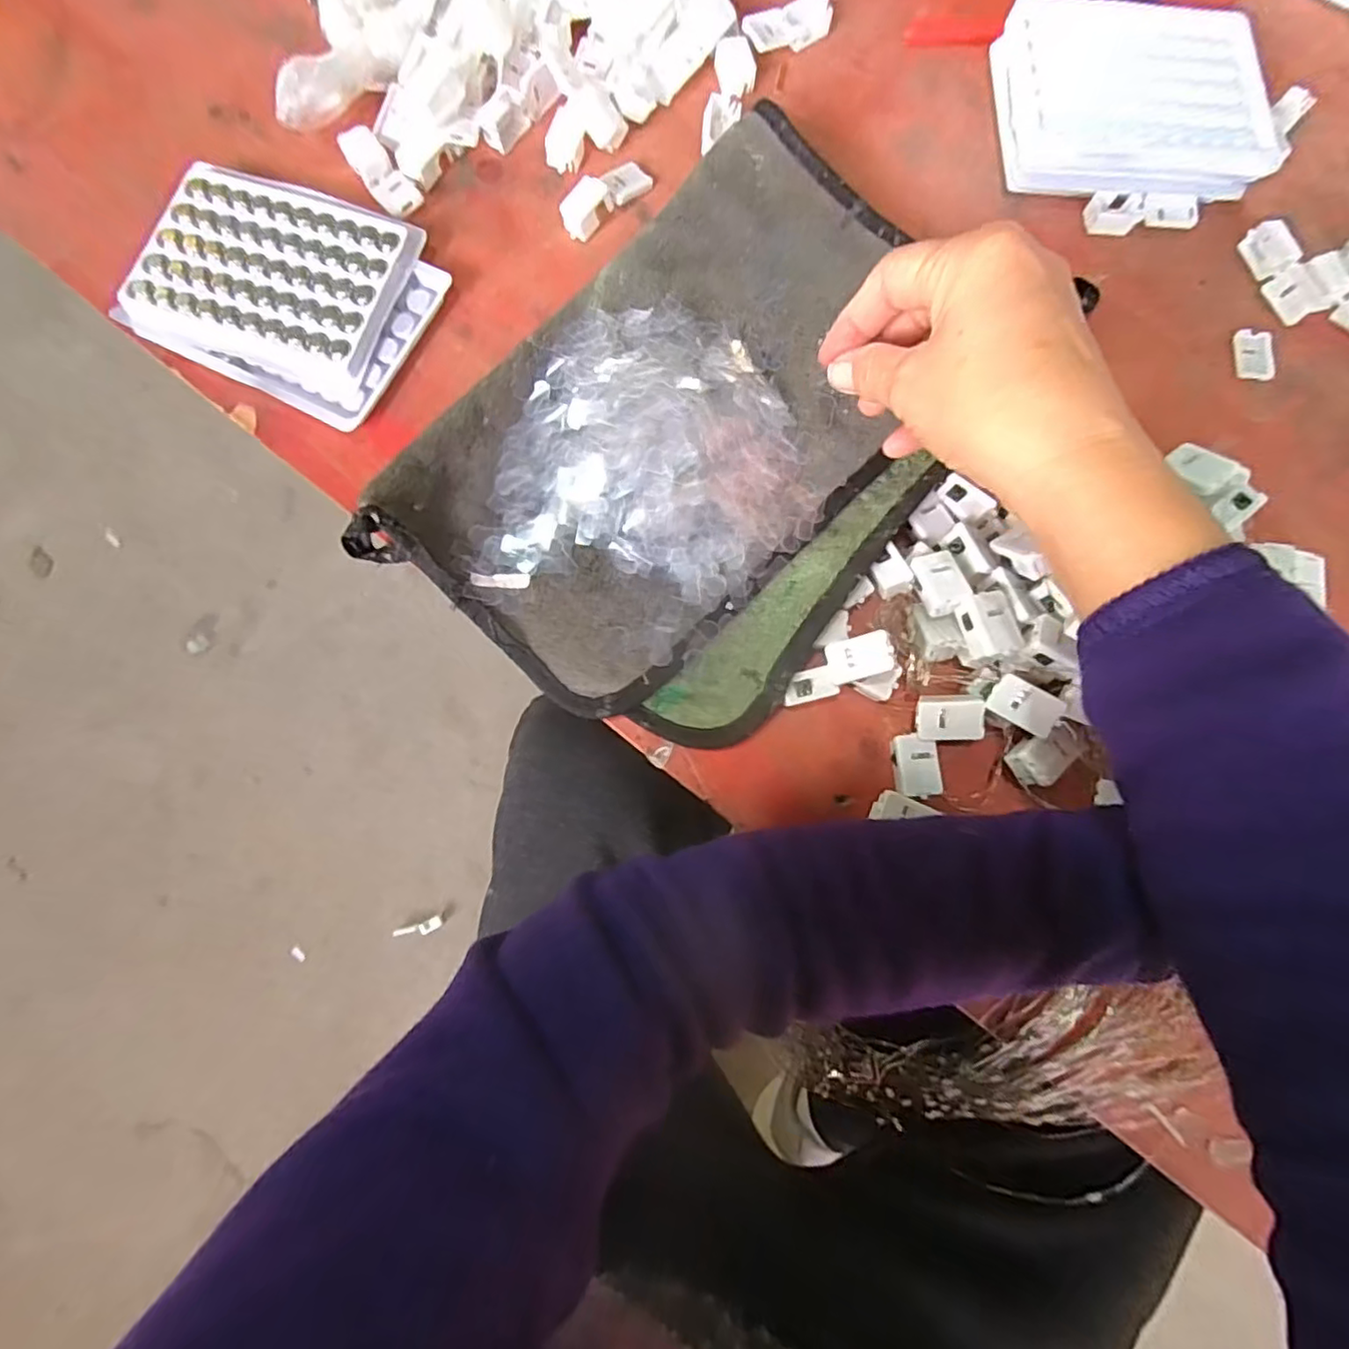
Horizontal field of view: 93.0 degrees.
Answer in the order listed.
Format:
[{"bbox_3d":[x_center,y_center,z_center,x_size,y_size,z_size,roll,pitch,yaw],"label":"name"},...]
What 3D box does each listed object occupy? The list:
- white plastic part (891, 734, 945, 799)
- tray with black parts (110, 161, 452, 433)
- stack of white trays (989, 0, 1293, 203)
[{"bbox_3d":[0.105,0.040,0.281,0.019,0.013,0.026,-1,78,-2],"label":"white plastic part"},{"bbox_3d":[-0.195,-0.192,0.318,0.135,0.015,0.104,26,78,4],"label":"tray with black parts"},{"bbox_3d":[0.247,-0.311,0.349,0.138,0.035,0.103,0,78,-2],"label":"stack of white trays"}]

